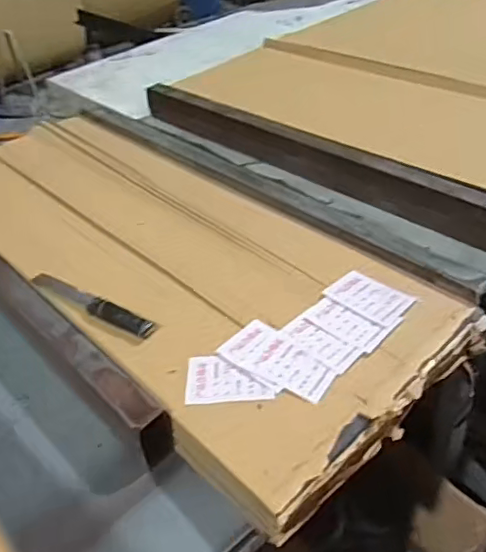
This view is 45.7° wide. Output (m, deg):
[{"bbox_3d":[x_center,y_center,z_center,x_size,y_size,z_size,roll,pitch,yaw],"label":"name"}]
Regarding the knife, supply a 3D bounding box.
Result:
[{"bbox_3d":[-0.217,0.035,0.807,0.240,0.012,0.034,21,47,31],"label":"knife"}]

